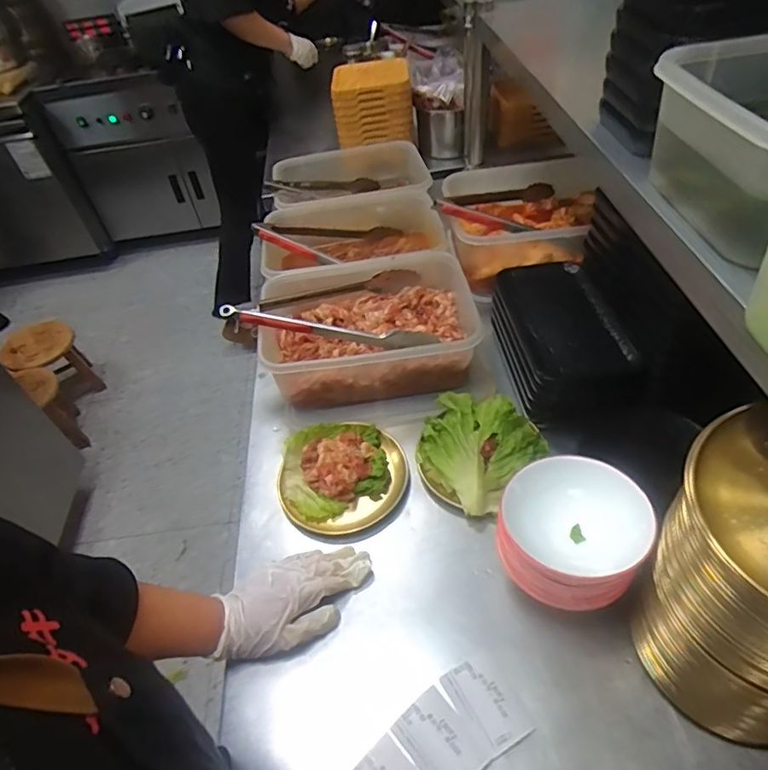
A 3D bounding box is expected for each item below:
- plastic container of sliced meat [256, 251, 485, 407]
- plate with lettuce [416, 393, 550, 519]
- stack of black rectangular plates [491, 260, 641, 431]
[{"bbox_3d":[-0.022,-0.088,0.806,0.318,0.099,0.213,-6,47,1],"label":"plastic container of sliced meat"},{"bbox_3d":[0.114,0.071,0.667,0.144,0.069,0.147,-3,47,4],"label":"plate with lettuce"},{"bbox_3d":[0.236,-0.064,0.737,0.144,0.099,0.245,-9,47,-1],"label":"stack of black rectangular plates"}]

